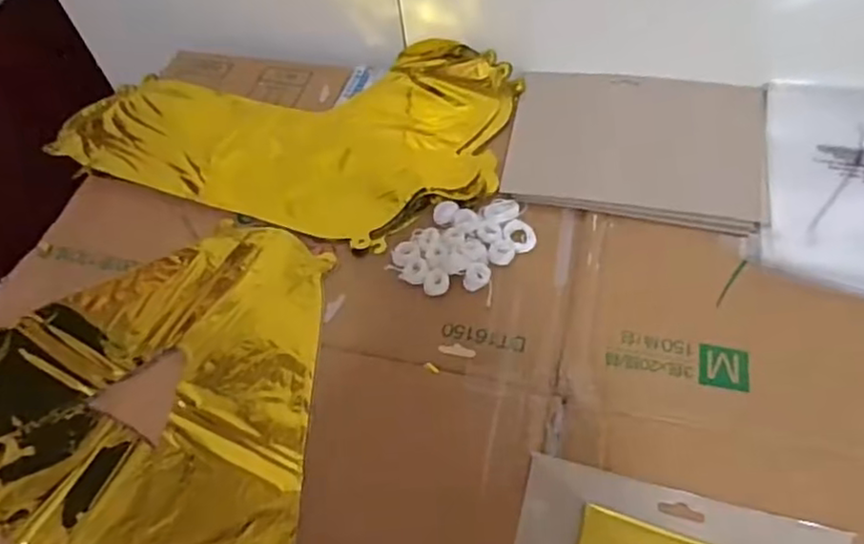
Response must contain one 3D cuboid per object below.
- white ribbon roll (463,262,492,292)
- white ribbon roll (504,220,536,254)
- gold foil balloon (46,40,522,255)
[{"bbox_3d":[0.036,0.003,0.522,0.019,0.008,0.024,19,59,17],"label":"white ribbon roll"},{"bbox_3d":[0.072,-0.030,0.541,0.026,0.005,0.029,-34,59,-18],"label":"white ribbon roll"},{"bbox_3d":[-0.146,-0.142,0.630,0.422,0.025,0.232,10,57,12],"label":"gold foil balloon"}]

